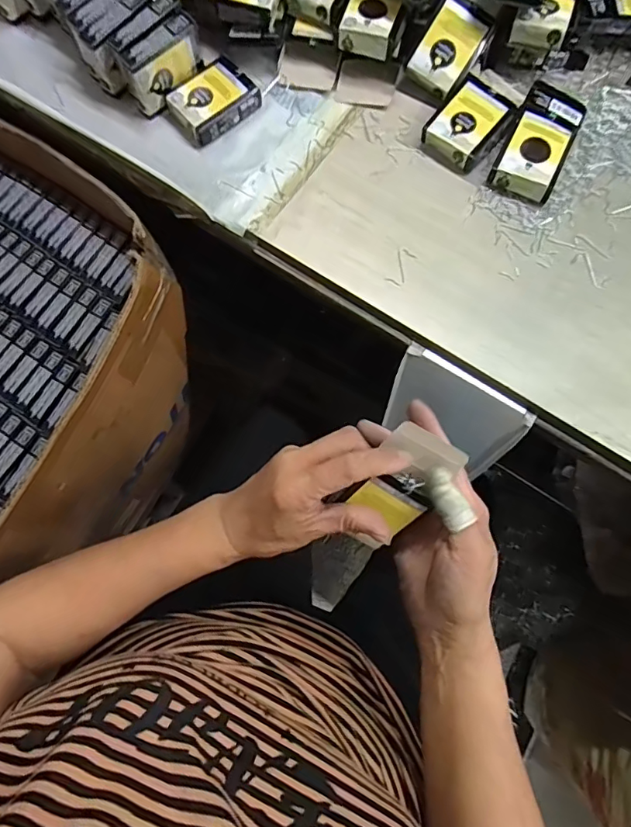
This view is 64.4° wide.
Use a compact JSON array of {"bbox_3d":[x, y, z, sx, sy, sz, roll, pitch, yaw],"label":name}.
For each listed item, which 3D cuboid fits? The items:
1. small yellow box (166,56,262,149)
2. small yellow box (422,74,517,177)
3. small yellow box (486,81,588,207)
[{"bbox_3d":[-0.095,-0.289,0.466,0.075,0.022,0.053,-37,77,-8],"label":"small yellow box"},{"bbox_3d":[0.138,-0.261,0.454,0.058,0.020,0.072,42,80,12],"label":"small yellow box"},{"bbox_3d":[0.198,-0.238,0.444,0.054,0.027,0.098,26,78,9],"label":"small yellow box"}]

